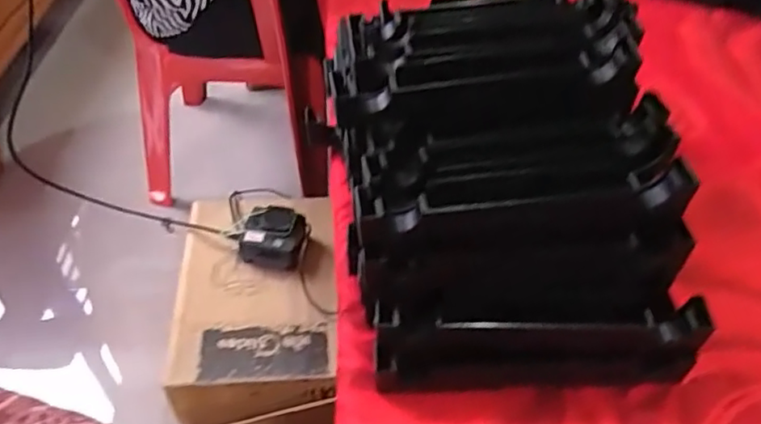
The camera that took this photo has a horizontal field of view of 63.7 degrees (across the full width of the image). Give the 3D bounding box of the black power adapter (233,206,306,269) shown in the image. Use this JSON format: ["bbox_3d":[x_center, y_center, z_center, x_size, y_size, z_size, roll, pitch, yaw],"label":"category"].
[{"bbox_3d":[-0.154,0.034,0.878,0.091,0.049,0.073,13,46,11],"label":"black power adapter"}]

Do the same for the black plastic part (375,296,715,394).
[{"bbox_3d":[0.096,0.088,0.381,0.194,0.058,0.024,-3,45,-2],"label":"black plastic part"}]

